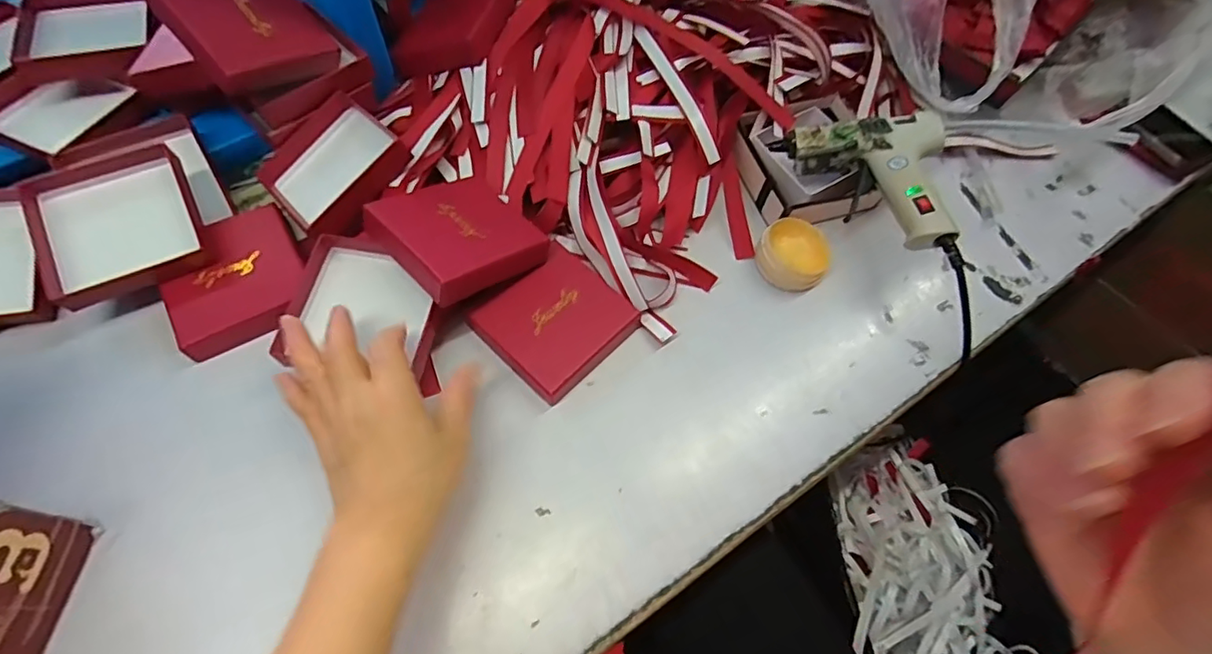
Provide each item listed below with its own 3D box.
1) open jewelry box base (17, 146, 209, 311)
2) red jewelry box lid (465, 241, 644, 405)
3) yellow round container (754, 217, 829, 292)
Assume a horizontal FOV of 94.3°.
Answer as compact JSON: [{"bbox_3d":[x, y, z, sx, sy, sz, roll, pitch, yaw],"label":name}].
[{"bbox_3d":[-0.332,-0.072,0.385,0.092,0.025,0.100,-20,79,-15],"label":"open jewelry box base"},{"bbox_3d":[-0.035,-0.004,0.405,0.085,0.024,0.092,42,68,16],"label":"red jewelry box lid"},{"bbox_3d":[0.146,-0.056,0.441,0.053,0.031,0.047,29,65,10],"label":"yellow round container"}]

